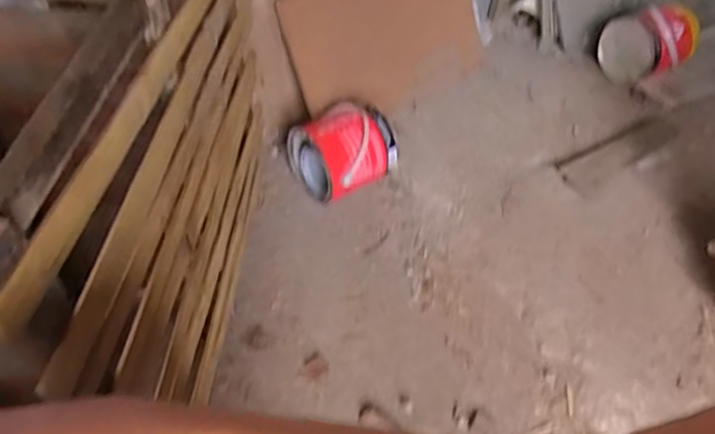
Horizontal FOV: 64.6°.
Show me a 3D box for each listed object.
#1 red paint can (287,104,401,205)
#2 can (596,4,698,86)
[{"bbox_3d":[-0.024,-0.131,1.094,0.176,0.136,0.154,-28,54,-21],"label":"red paint can"},{"bbox_3d":[0.704,-0.426,1.369,0.189,0.149,0.148,-17,51,-13],"label":"can"}]

